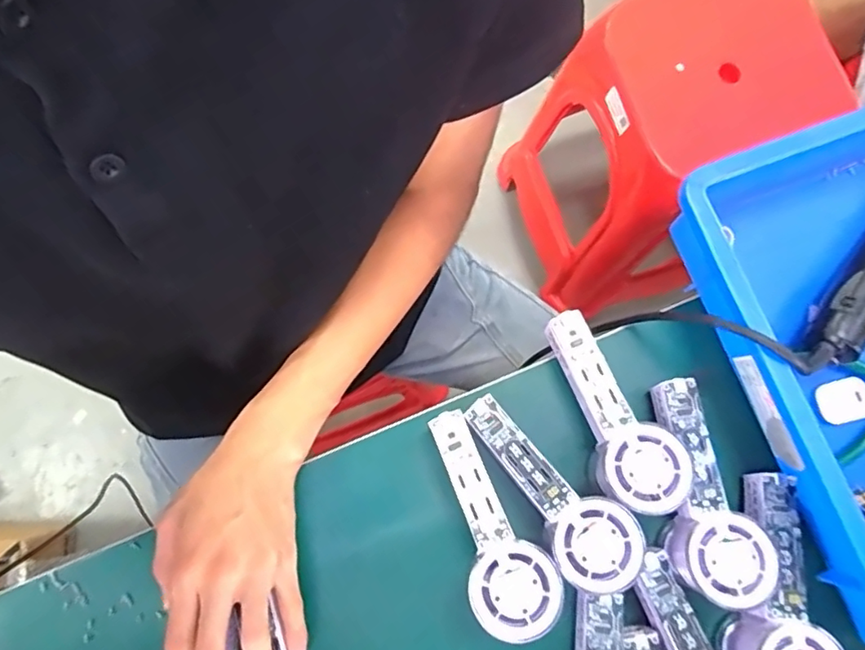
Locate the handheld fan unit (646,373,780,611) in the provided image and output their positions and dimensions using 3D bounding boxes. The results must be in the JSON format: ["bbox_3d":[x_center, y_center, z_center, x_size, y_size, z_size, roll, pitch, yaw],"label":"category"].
[{"bbox_3d":[0.183,0.114,0.390,0.054,0.040,0.144,-6,66,-2],"label":"handheld fan unit"}]

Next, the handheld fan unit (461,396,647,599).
[{"bbox_3d":[0.079,0.113,0.387,0.053,0.037,0.146,-38,69,-7],"label":"handheld fan unit"}]

